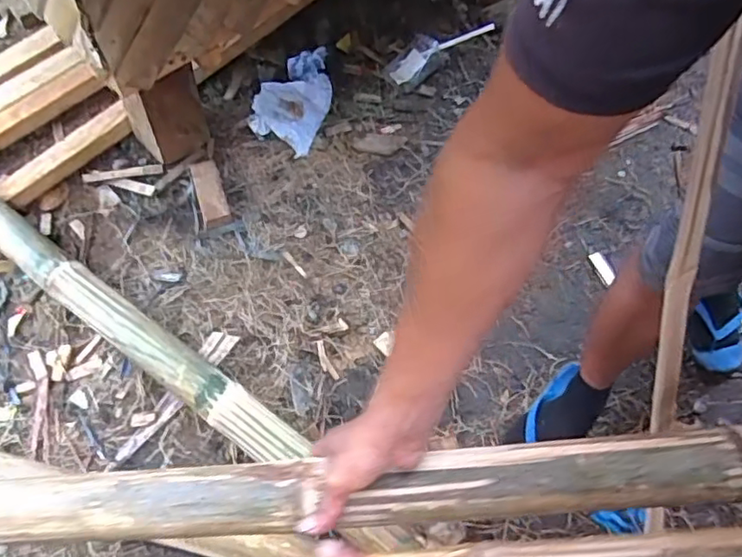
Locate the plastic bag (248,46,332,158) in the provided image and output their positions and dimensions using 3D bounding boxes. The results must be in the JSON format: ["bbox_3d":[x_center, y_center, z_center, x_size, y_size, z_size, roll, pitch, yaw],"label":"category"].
[{"bbox_3d":[-0.148,-0.397,1.282,0.139,0.054,0.286,19,65,4],"label":"plastic bag"}]

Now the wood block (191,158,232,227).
[{"bbox_3d":[-0.310,-0.165,1.166,0.053,0.031,0.143,-17,70,-10],"label":"wood block"}]

